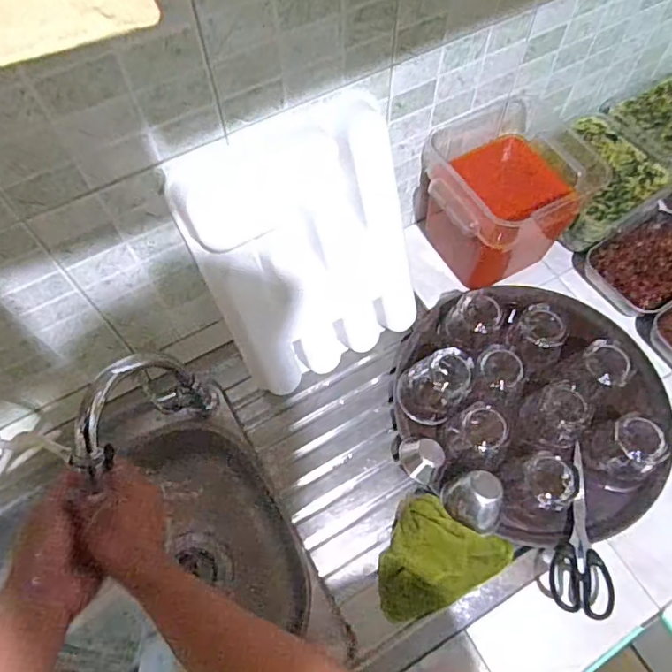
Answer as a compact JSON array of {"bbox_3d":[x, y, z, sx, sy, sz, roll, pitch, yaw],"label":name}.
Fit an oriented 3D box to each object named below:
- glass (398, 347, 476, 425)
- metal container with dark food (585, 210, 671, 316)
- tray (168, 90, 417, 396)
[{"bbox_3d":[0.123,0.063,0.669,0.078,0.084,0.078,0,64,0],"label":"glass"},{"bbox_3d":[0.462,-0.107,0.769,0.170,0.037,0.123,-28,67,-13],"label":"metal container with dark food"},{"bbox_3d":[-0.027,-0.087,0.613,0.233,0.307,0.036,-24,35,-9],"label":"tray"}]

